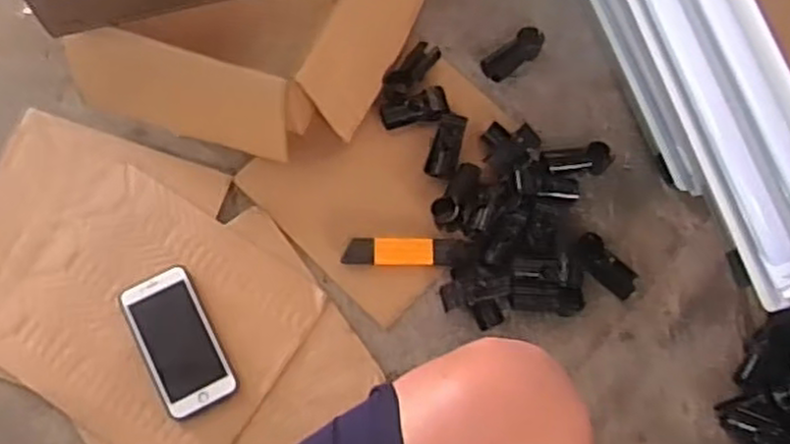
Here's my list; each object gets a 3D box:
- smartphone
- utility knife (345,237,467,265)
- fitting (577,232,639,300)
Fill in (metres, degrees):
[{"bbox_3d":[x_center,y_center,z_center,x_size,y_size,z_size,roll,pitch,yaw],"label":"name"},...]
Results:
[{"bbox_3d":[-0.237,0.131,0.815,0.078,0.014,0.155,-25,75,-10],"label":"smartphone"},{"bbox_3d":[0.011,0.035,0.860,0.137,0.015,0.031,2,72,-2],"label":"utility knife"},{"bbox_3d":[0.244,0.051,0.861,0.033,0.028,0.084,-42,78,-14],"label":"fitting"}]

